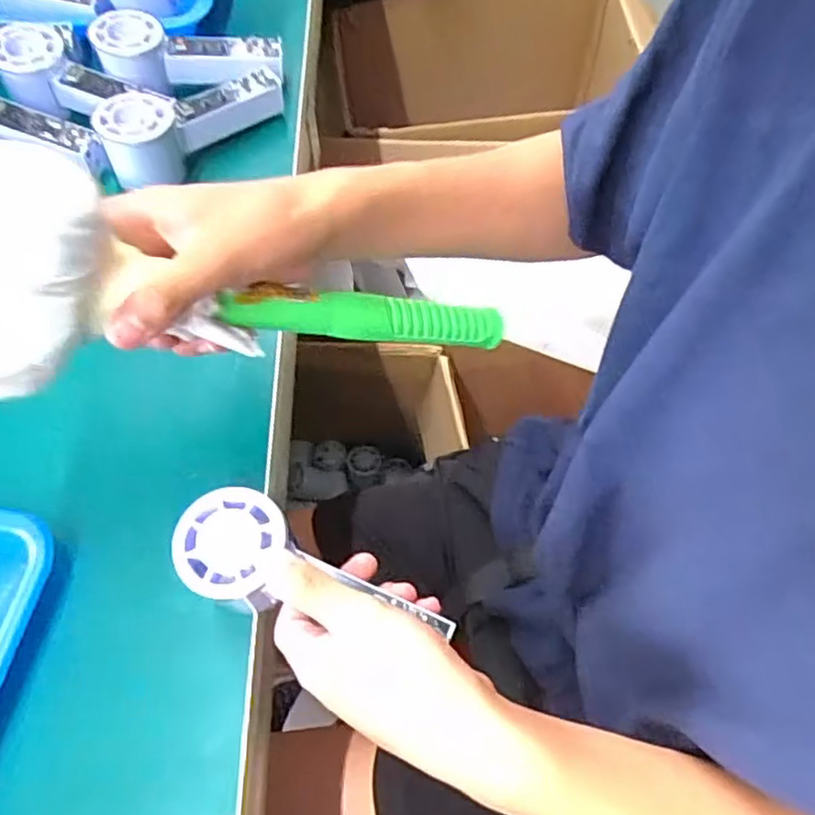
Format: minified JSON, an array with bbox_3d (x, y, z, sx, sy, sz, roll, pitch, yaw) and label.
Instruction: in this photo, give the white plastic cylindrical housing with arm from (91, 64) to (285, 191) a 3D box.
[{"bbox_3d":[-0.168,-0.226,0.525,0.055,0.054,0.152,41,59,20],"label":"white plastic cylindrical housing with arm"}]

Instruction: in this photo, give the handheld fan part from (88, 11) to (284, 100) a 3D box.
[{"bbox_3d":[-0.183,-0.295,0.557,0.150,0.045,0.053,-6,62,-18],"label":"handheld fan part"}]

